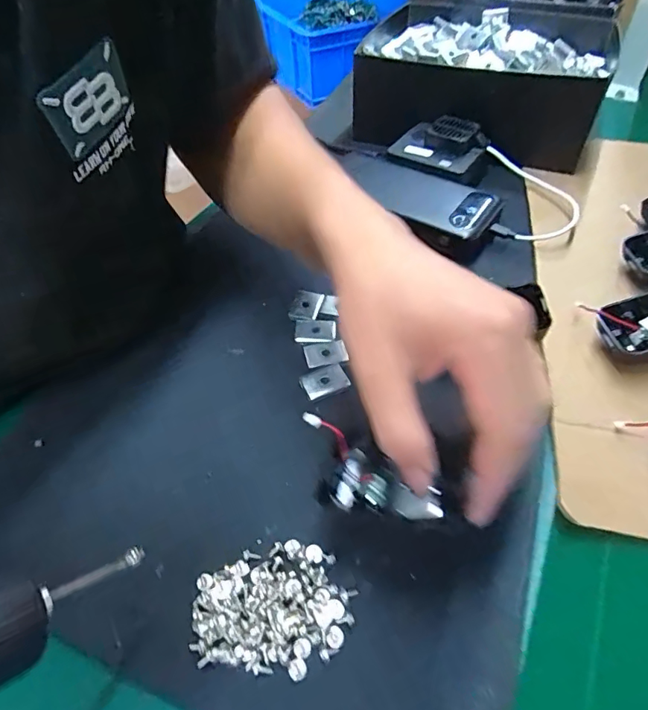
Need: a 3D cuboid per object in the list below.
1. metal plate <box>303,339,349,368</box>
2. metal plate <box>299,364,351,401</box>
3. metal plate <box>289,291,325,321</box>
[{"bbox_3d":[0.001,-0.001,0.319,0.027,0.004,0.017,-11,59,6],"label":"metal plate"},{"bbox_3d":[0.000,0.017,0.306,0.028,0.005,0.021,-23,53,-17],"label":"metal plate"},{"bbox_3d":[-0.013,-0.038,0.349,0.022,0.004,0.030,11,51,11],"label":"metal plate"}]

